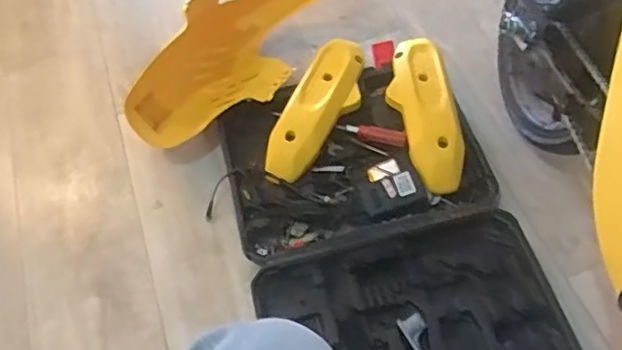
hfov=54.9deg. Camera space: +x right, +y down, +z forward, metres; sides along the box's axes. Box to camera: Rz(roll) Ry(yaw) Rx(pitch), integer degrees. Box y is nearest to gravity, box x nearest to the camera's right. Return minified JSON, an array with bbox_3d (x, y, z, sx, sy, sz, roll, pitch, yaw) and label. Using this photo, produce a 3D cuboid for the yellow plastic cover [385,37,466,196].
[{"bbox_3d":[0.192,-0.111,1.021,0.110,0.055,0.298,-7,58,0],"label":"yellow plastic cover"}]

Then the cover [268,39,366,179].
[{"bbox_3d":[0.019,-0.114,1.052,0.107,0.071,0.298,20,62,16],"label":"cover"}]

